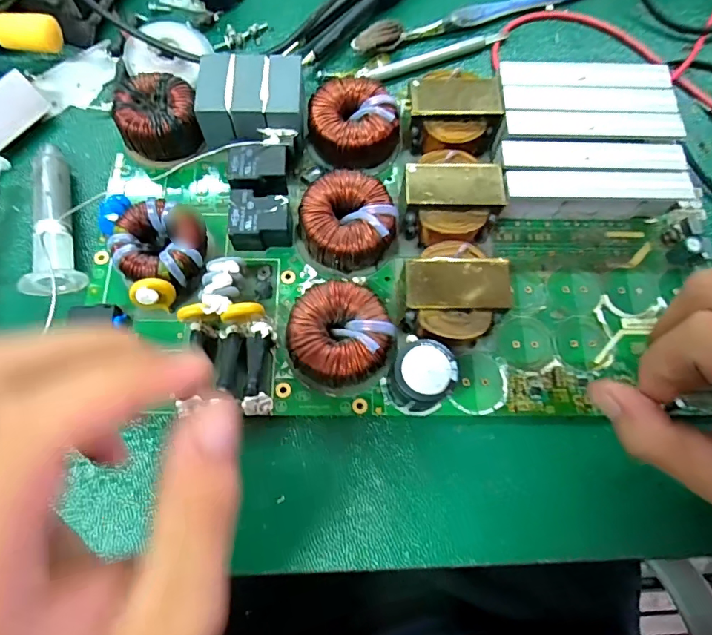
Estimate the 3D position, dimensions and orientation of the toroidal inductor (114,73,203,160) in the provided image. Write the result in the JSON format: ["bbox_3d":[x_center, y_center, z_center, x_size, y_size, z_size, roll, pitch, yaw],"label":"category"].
[{"bbox_3d":[-0.112,-0.113,0.283,0.042,0.029,0.042,-11,72,-5],"label":"toroidal inductor"}]

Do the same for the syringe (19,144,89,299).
[{"bbox_3d":[-0.168,-0.055,0.269,0.024,0.019,0.089,-13,72,-6],"label":"syringe"}]

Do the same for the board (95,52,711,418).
[{"bbox_3d":[0.025,-0.048,0.260,0.310,0.035,0.189,-1,71,-1],"label":"board"}]

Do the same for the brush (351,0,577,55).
[{"bbox_3d":[0.082,-0.202,0.327,0.175,0.018,0.013,-21,74,-6],"label":"brush"}]

